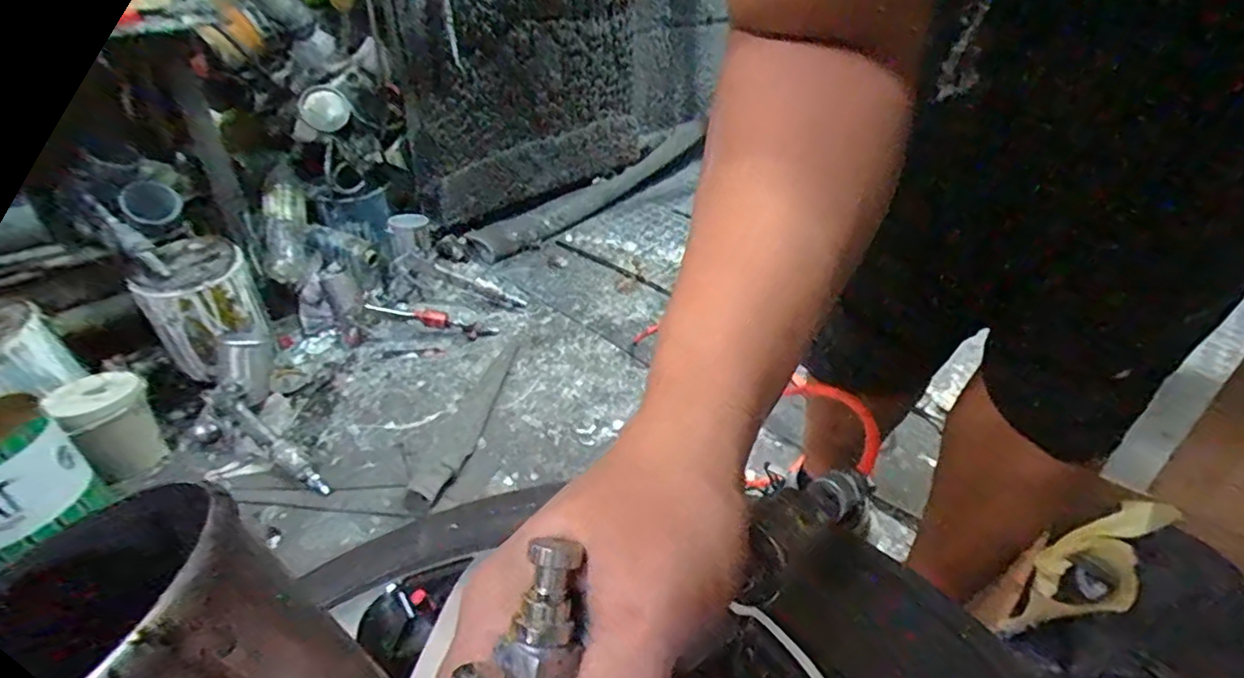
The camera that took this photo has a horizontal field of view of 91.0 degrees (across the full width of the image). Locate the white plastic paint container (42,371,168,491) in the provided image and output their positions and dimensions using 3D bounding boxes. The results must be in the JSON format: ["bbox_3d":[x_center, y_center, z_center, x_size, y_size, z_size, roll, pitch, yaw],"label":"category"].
[{"bbox_3d":[-0.742,0.120,0.893,0.114,0.136,0.111,28,45,31],"label":"white plastic paint container"}]

